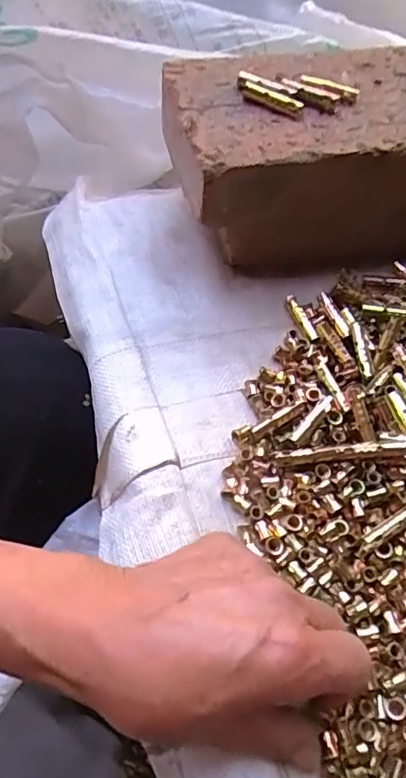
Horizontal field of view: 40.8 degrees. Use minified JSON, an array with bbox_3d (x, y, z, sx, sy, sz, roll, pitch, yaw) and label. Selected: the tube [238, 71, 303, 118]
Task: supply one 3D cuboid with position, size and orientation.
[{"bbox_3d":[0.043,-0.190,0.352,0.045,0.012,0.013,26,63,12],"label":"tube"}]

